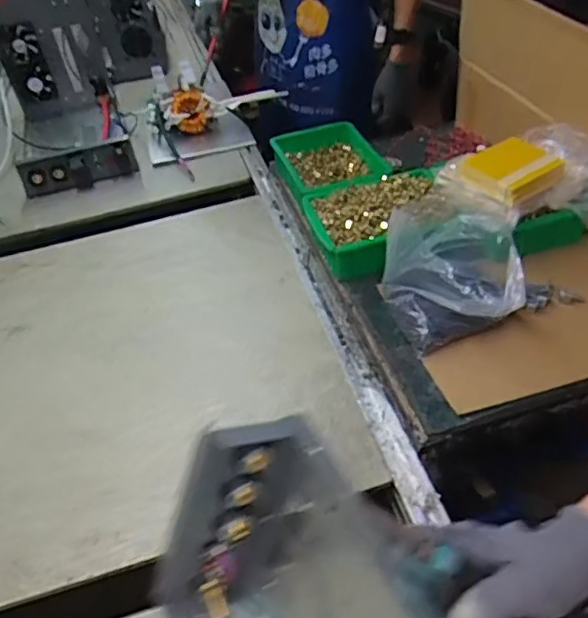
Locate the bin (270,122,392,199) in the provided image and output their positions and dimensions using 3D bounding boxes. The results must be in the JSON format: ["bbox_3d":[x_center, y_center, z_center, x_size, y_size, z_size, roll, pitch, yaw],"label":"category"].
[{"bbox_3d":[0.073,-0.279,1.163,0.192,0.092,0.266,-14,43,-7],"label":"bin"}]

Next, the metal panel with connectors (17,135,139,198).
[{"bbox_3d":[-0.484,-0.320,1.285,0.250,0.081,0.036,-19,44,-12],"label":"metal panel with connectors"}]

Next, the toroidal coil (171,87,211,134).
[{"bbox_3d":[-0.248,-0.478,1.405,0.093,0.104,0.050,-2,43,7],"label":"toroidal coil"}]

